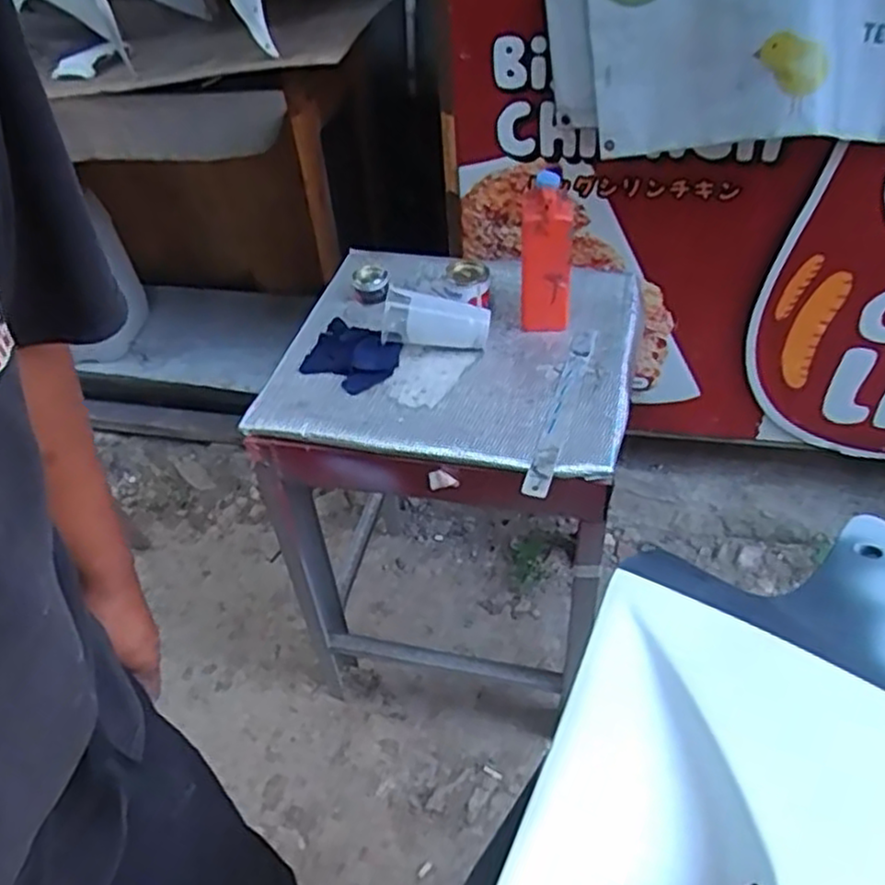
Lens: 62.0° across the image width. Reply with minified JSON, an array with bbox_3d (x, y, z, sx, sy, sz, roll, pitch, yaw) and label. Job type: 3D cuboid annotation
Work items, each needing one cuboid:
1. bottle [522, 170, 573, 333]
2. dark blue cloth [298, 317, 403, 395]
[{"bbox_3d":[0.149,-0.266,1.075,0.070,0.212,0.075,-4,41,2],"label":"bottle"},{"bbox_3d":[-0.138,-0.127,1.103,0.144,0.018,0.112,23,60,25],"label":"dark blue cloth"}]

